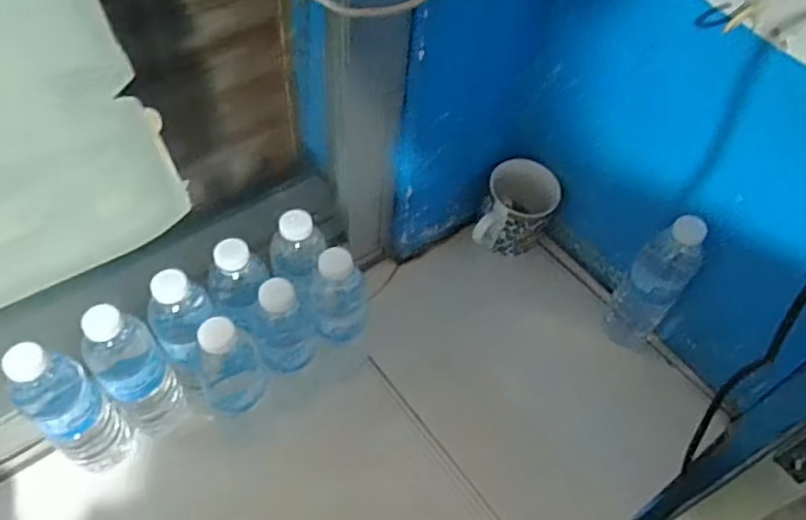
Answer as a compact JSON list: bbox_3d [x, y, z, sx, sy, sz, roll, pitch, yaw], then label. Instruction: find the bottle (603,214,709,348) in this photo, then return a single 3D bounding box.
[{"bbox_3d":[0.285,0.037,0.749,0.064,0.238,0.065,36,60,20],"label":"bottle"}]

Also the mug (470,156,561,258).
[{"bbox_3d":[0.144,-0.056,0.840,0.087,0.111,0.100,23,56,12],"label":"mug"}]

